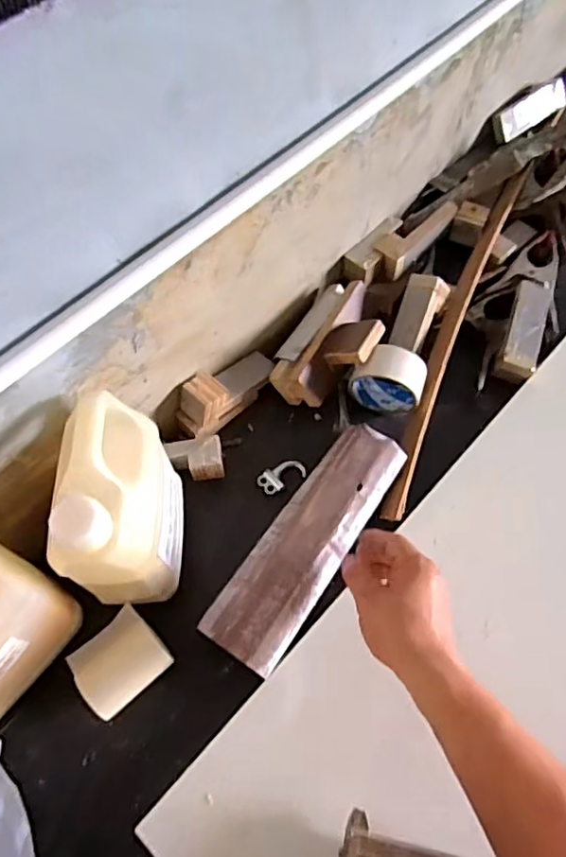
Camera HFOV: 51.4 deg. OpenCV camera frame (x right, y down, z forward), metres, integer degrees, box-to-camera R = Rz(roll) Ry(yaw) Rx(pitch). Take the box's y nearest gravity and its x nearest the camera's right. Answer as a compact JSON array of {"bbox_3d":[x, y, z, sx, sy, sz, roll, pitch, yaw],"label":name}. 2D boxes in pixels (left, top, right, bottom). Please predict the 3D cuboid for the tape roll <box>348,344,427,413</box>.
[{"bbox_3d":[0.124,-0.057,0.696,0.083,0.073,0.048,16,64,10],"label":"tape roll"}]

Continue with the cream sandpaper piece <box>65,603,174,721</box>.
[{"bbox_3d":[-0.159,0.231,0.578,0.081,0.035,0.068,-39,67,-17],"label":"cream sandpaper piece"}]

